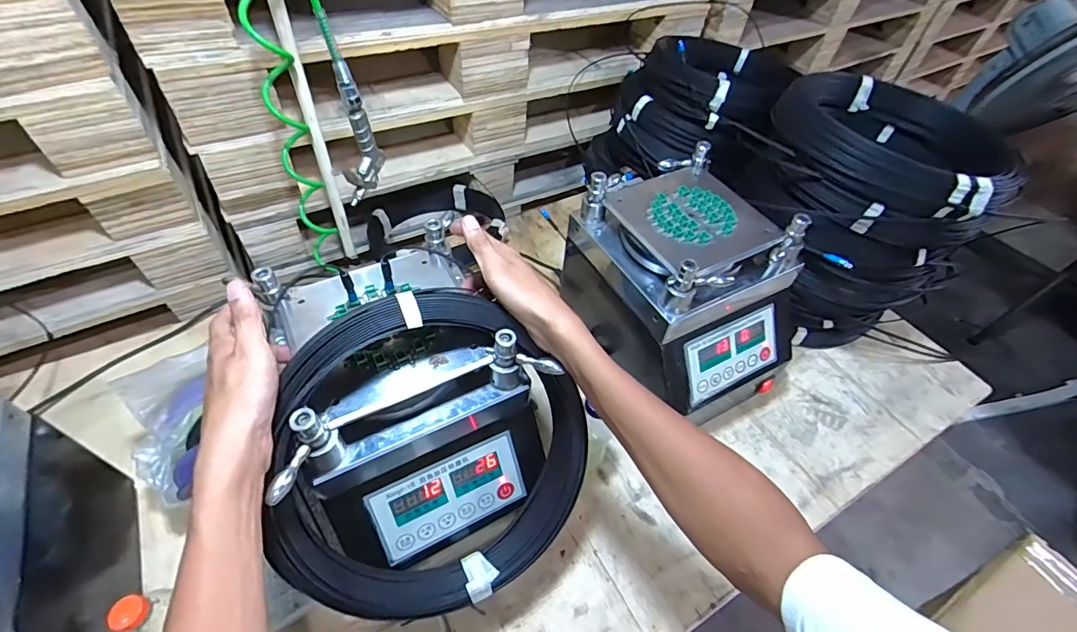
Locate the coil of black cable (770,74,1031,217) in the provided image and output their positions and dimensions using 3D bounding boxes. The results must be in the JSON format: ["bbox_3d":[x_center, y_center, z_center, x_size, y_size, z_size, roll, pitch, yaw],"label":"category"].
[{"bbox_3d":[0.491,-0.244,0.652,0.265,0.062,0.285,2,51,-3],"label":"coil of black cable"}]

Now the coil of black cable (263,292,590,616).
[{"bbox_3d":[-0.098,0.134,0.446,0.282,0.299,0.064,-46,22,-12],"label":"coil of black cable"}]

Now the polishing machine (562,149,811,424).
[{"bbox_3d":[0.198,-0.034,0.671,0.212,0.249,0.283,-23,56,-21],"label":"polishing machine"}]

